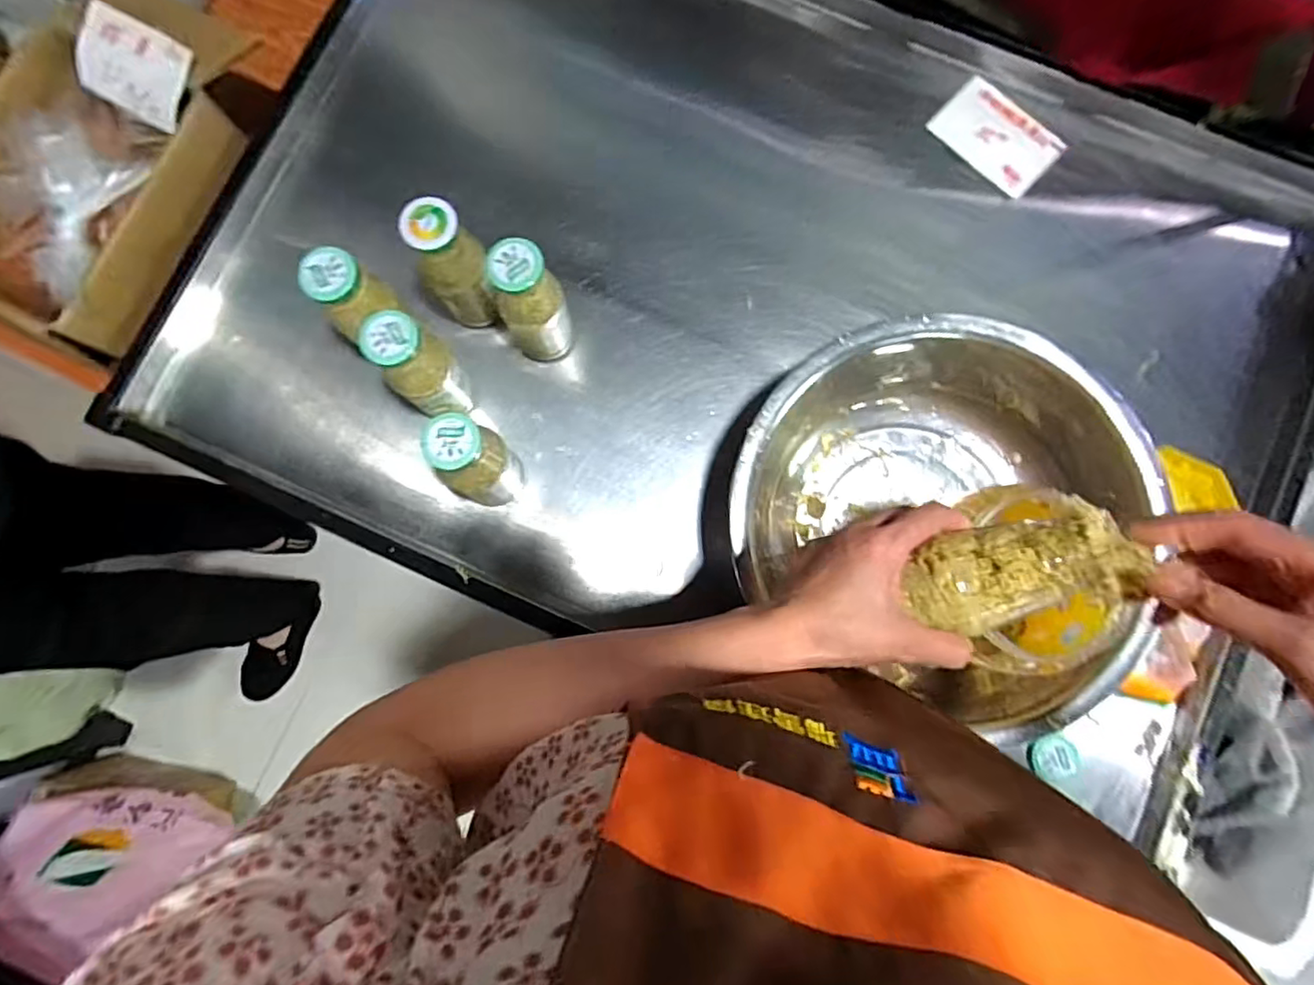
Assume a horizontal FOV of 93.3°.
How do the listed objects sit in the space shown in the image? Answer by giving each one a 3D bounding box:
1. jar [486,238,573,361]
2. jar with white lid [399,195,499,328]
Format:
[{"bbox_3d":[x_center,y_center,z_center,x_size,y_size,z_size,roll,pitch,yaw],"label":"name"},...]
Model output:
[{"bbox_3d":[-0.120,-0.183,0.619,0.063,0.172,0.050,-19,82,-3],"label":"jar"},{"bbox_3d":[-0.200,-0.220,0.621,0.062,0.169,0.053,-34,83,-5],"label":"jar with white lid"}]

